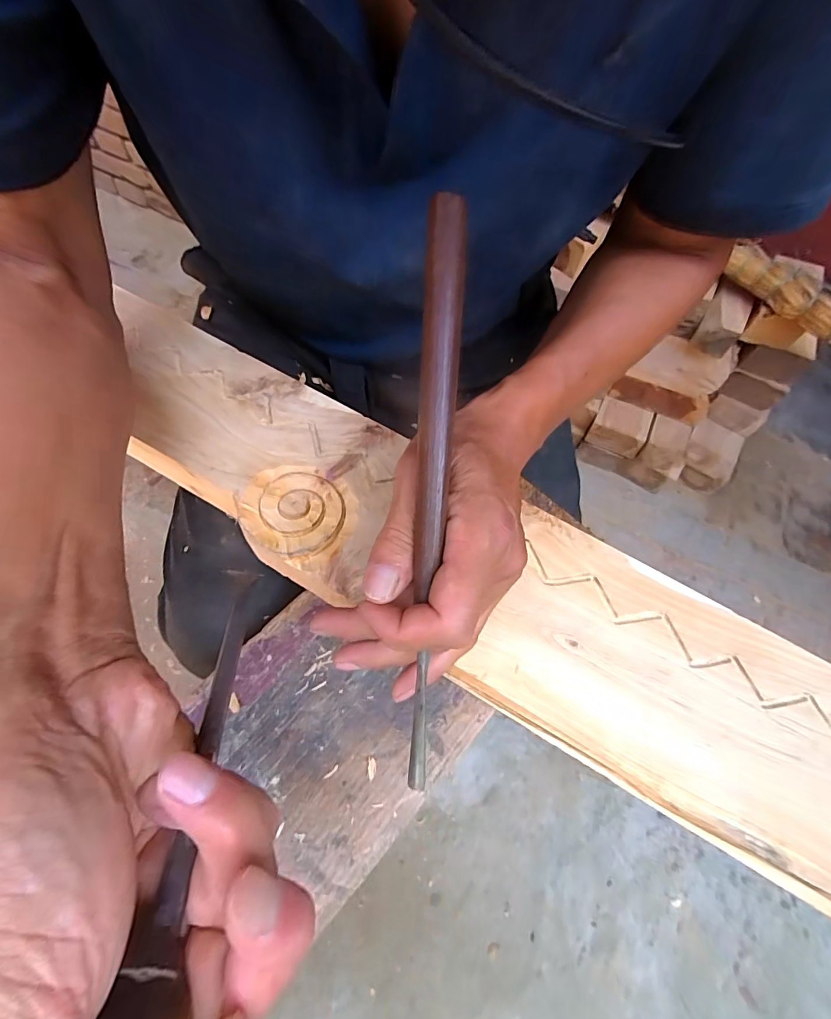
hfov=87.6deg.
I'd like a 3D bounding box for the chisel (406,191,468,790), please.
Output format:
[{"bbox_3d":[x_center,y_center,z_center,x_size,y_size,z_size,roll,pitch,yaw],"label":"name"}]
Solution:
[{"bbox_3d":[0.007,0.000,0.192,0.016,0.008,0.253,3,96,-2],"label":"chisel"}]

